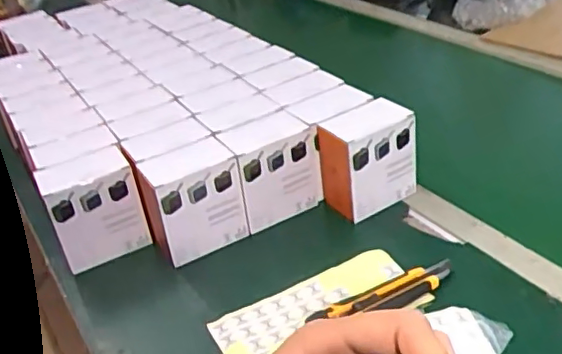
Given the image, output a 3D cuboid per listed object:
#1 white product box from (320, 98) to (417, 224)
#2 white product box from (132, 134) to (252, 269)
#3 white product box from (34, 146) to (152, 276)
[{"bbox_3d":[0.104,-0.017,0.714,0.101,0.123,0.068,-24,36,-24],"label":"white product box"},{"bbox_3d":[-0.104,0.026,0.680,0.113,0.116,0.065,-24,36,-24],"label":"white product box"},{"bbox_3d":[-0.219,0.037,0.690,0.098,0.114,0.068,-24,36,-24],"label":"white product box"}]

